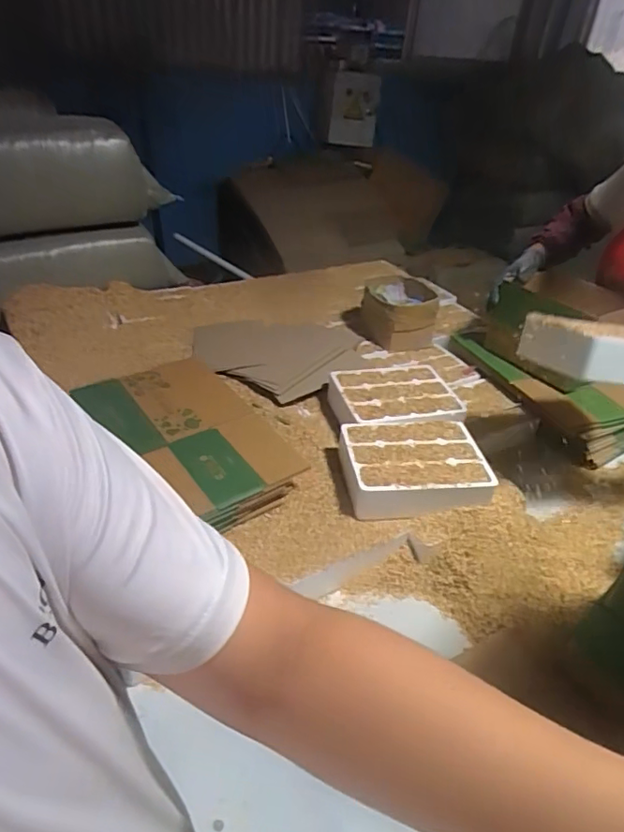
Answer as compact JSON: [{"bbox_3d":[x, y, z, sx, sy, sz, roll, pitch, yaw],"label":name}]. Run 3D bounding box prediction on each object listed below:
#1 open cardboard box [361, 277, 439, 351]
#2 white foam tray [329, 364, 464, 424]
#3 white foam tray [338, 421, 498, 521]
[{"bbox_3d":[0.237,-0.288,1.496,0.213,0.129,0.208,-4,37,-13],"label":"open cardboard box"},{"bbox_3d":[0.171,-0.028,1.164,0.260,0.068,0.209,-3,37,-12],"label":"white foam tray"},{"bbox_3d":[0.186,0.097,0.999,0.243,0.078,0.193,-2,37,-11],"label":"white foam tray"}]

